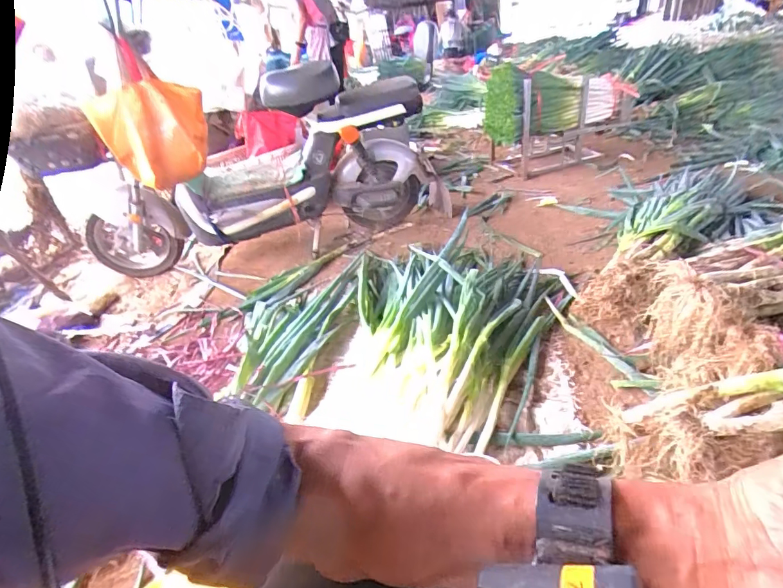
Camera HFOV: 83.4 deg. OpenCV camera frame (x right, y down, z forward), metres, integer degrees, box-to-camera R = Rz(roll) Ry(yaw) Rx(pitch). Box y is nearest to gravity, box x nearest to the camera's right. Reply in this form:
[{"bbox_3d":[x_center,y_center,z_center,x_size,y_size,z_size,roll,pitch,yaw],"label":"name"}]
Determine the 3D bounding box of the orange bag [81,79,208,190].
[{"bbox_3d":[-0.831,-0.547,1.559,0.348,0.331,0.173,-10,31,-3],"label":"orange bag"}]

